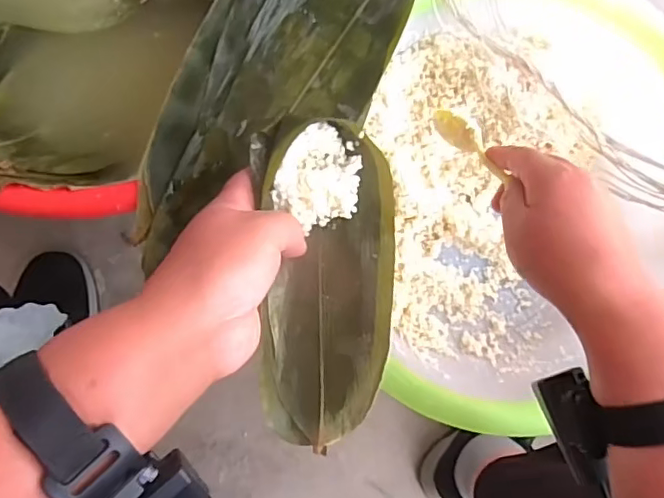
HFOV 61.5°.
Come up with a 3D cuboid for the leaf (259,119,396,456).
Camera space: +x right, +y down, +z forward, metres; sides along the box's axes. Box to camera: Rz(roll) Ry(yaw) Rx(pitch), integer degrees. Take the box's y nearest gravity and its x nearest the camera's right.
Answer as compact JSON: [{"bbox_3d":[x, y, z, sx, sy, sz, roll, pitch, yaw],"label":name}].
[{"bbox_3d":[-0.003,0.015,0.334,0.076,0.036,0.189,5,77,-8],"label":"leaf"}]

